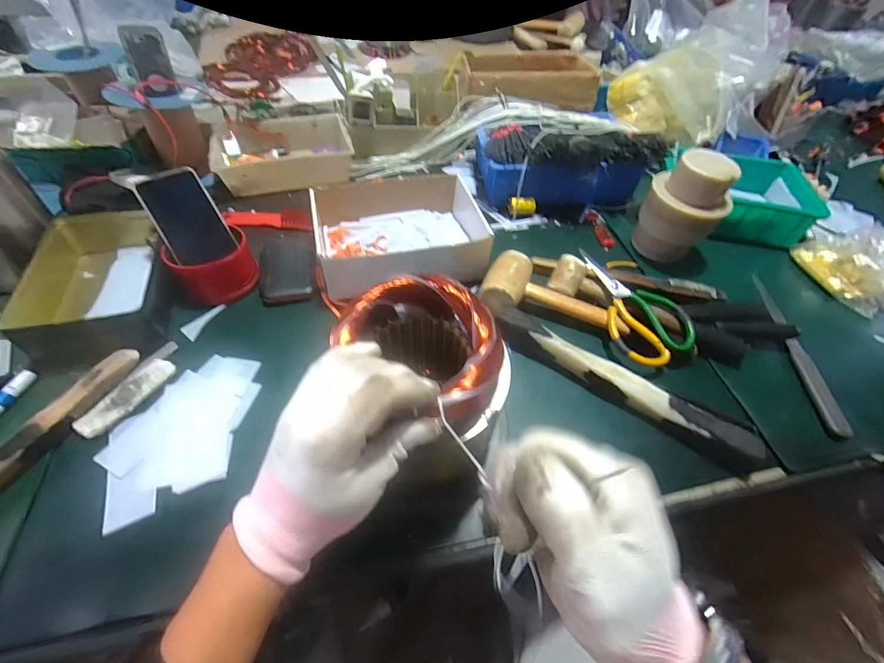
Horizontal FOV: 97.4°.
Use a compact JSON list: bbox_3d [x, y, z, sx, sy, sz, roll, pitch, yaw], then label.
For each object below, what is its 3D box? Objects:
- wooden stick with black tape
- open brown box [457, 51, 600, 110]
[{"bbox_3d":[0.208,0.052,0.463,0.316,0.023,0.051,32,56,20],"label":"wooden stick with black tape"},{"bbox_3d":[0.183,-0.545,0.842,0.289,0.078,0.192,-3,52,-6],"label":"open brown box"}]

